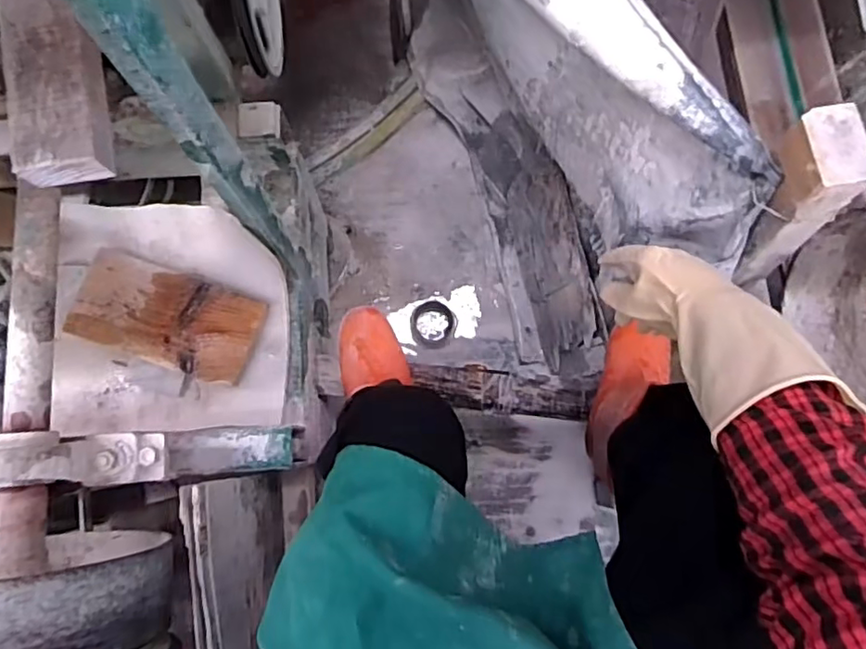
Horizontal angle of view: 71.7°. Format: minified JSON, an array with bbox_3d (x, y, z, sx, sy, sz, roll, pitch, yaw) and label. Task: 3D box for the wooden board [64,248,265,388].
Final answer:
[{"bbox_3d":[-0.350,-0.012,0.797,0.234,0.025,0.125,19,80,4],"label":"wooden board"}]

